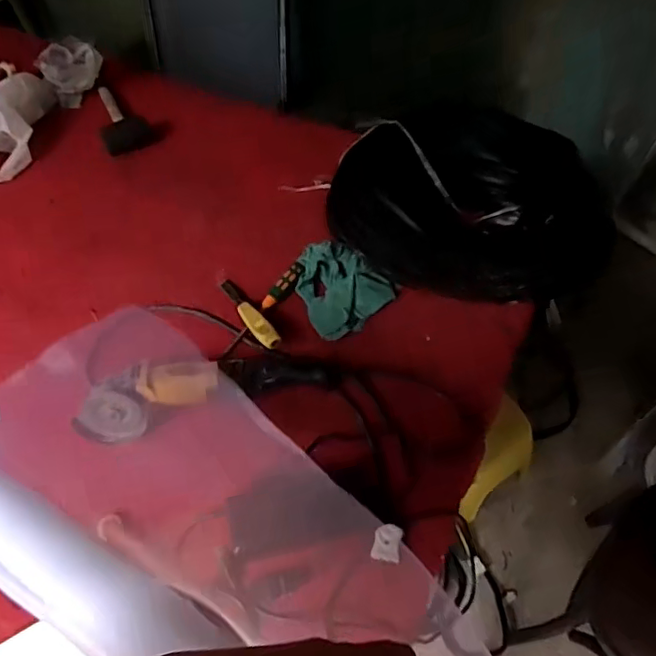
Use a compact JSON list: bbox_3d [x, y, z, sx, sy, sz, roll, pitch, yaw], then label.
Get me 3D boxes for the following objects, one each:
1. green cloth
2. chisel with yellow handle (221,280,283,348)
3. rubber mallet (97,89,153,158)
[{"bbox_3d":[0.030,-0.074,0.957,0.157,0.048,0.163,-20,57,-12],"label":"green cloth"},{"bbox_3d":[-0.130,-0.026,0.934,0.030,0.021,0.180,-27,47,-18],"label":"chisel with yellow handle"},{"bbox_3d":[-0.466,-0.486,1.263,0.097,0.054,0.235,-21,57,-12],"label":"rubber mallet"}]

